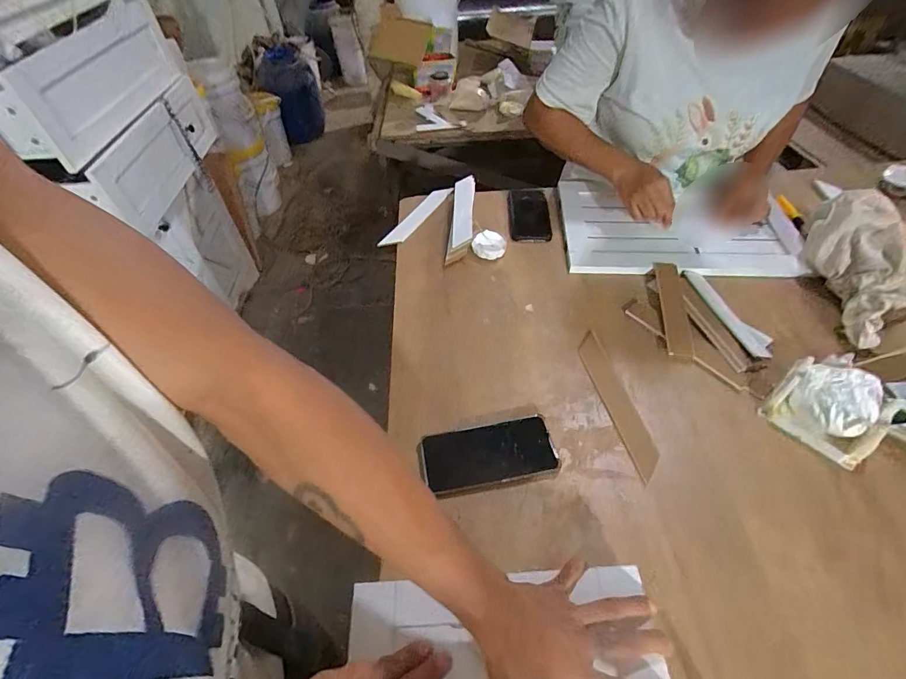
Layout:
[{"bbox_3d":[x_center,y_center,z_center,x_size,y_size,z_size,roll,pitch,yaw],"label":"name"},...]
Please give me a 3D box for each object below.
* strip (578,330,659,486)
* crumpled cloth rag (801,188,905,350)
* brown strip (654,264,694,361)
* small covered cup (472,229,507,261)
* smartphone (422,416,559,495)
[{"bbox_3d":[0.226,0.084,0.582,0.038,0.010,0.220,-11,51,-6],"label":"strip"},{"bbox_3d":[0.634,-0.102,0.630,0.103,0.119,0.226,4,51,6],"label":"crumpled cloth rag"},{"bbox_3d":[0.351,-0.051,0.676,0.038,0.008,0.202,7,51,8],"label":"brown strip"},{"bbox_3d":[0.070,-0.178,0.784,0.060,0.017,0.067,22,55,20],"label":"small covered cup"},{"bbox_3d":[0.043,0.142,0.525,0.157,0.013,0.075,-9,51,-5],"label":"smartphone"}]

